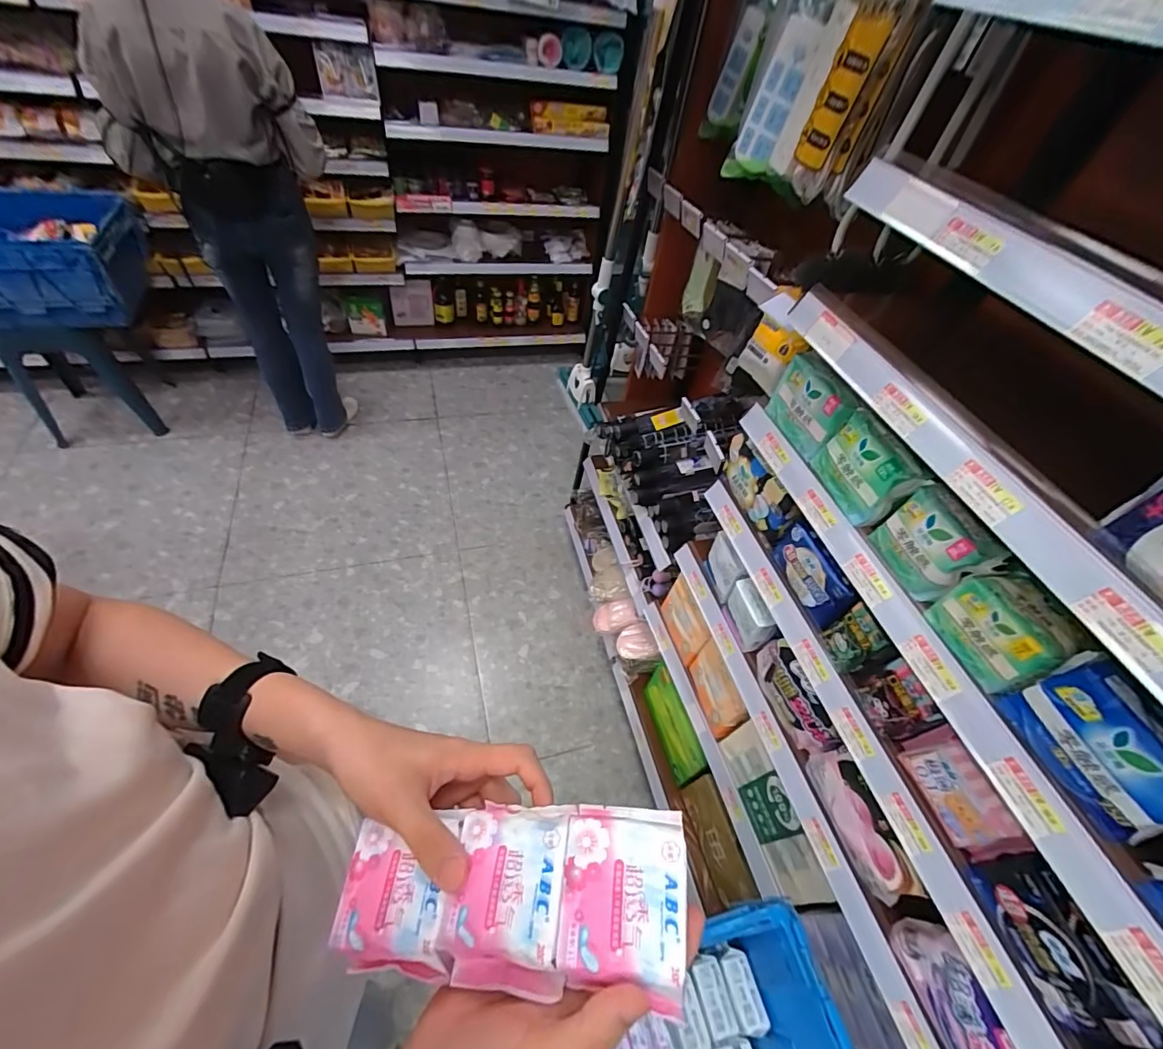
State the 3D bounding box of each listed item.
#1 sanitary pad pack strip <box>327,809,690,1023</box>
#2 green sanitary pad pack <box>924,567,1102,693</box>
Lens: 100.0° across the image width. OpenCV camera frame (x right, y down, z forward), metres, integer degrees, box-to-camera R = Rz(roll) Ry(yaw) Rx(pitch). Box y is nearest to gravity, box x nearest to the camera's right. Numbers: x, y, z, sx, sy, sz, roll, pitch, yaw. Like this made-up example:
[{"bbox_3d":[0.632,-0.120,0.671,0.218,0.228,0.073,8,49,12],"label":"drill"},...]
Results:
[{"bbox_3d":[-0.039,0.215,0.284,0.198,0.034,0.082,-11,48,9],"label":"sanitary pad pack strip"},{"bbox_3d":[0.431,0.105,0.499,0.061,0.077,0.101,-11,53,-17],"label":"green sanitary pad pack"}]

